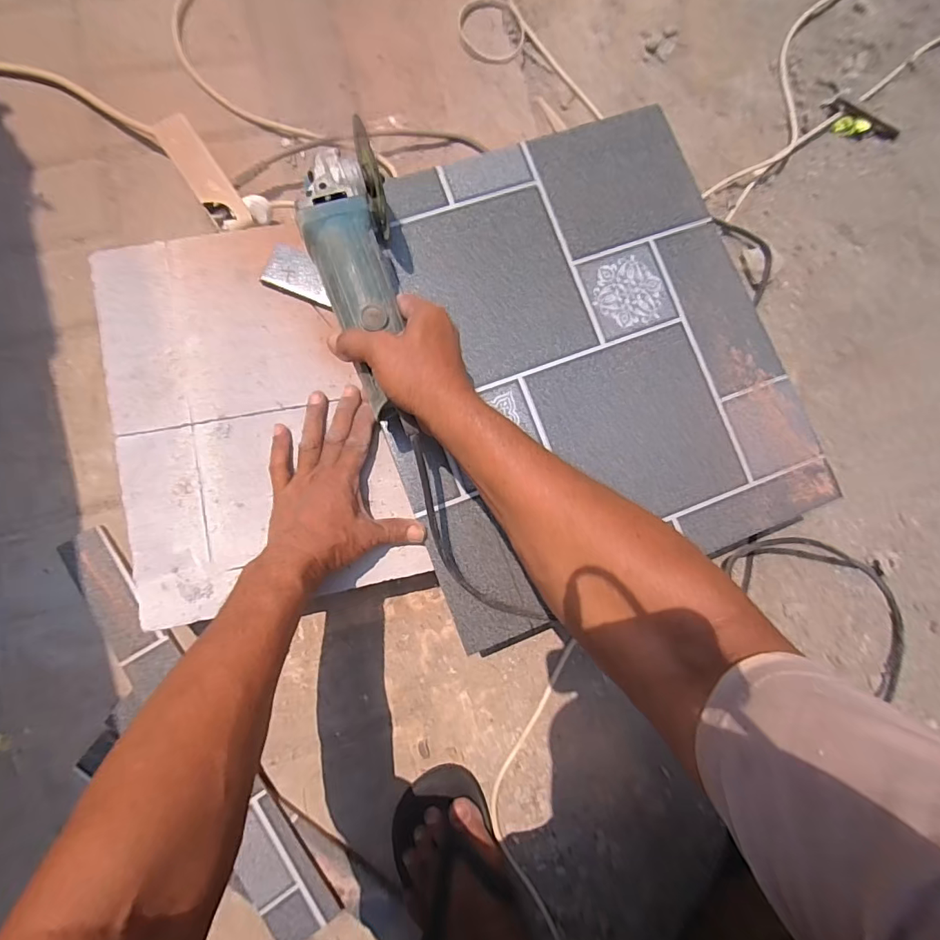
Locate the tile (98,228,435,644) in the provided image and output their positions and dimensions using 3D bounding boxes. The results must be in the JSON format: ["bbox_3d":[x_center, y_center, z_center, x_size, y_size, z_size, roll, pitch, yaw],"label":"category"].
[{"bbox_3d":[-0.225,-0.061,0.494,0.274,0.010,0.394,-11,85,-6],"label":"tile"}]

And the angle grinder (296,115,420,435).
[{"bbox_3d":[-0.105,-0.162,0.447,0.074,0.089,0.268,-8,79,-5],"label":"angle grinder"}]

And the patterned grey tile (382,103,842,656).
[{"bbox_3d":[0.112,-0.120,0.513,0.433,0.014,0.486,-22,86,-7],"label":"patterned grey tile"}]

